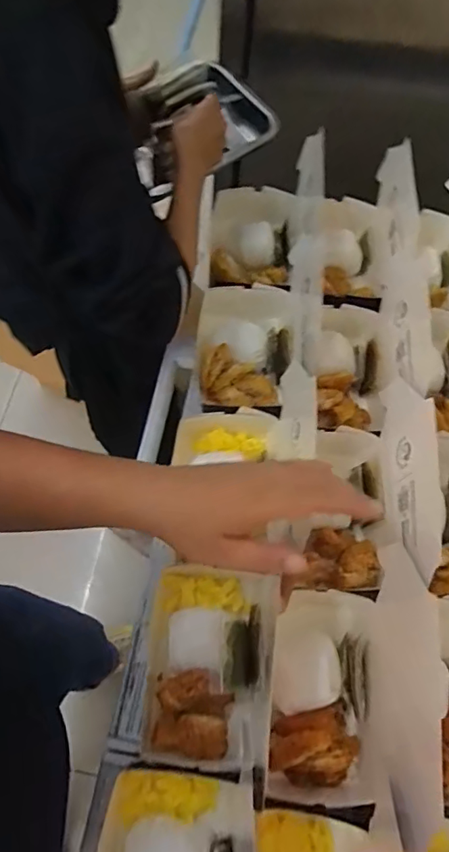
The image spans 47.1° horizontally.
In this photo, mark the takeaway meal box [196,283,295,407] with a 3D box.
[{"bbox_3d":[0.030,-0.111,0.718,0.132,0.066,0.173,5,65,0],"label":"takeaway meal box"}]

